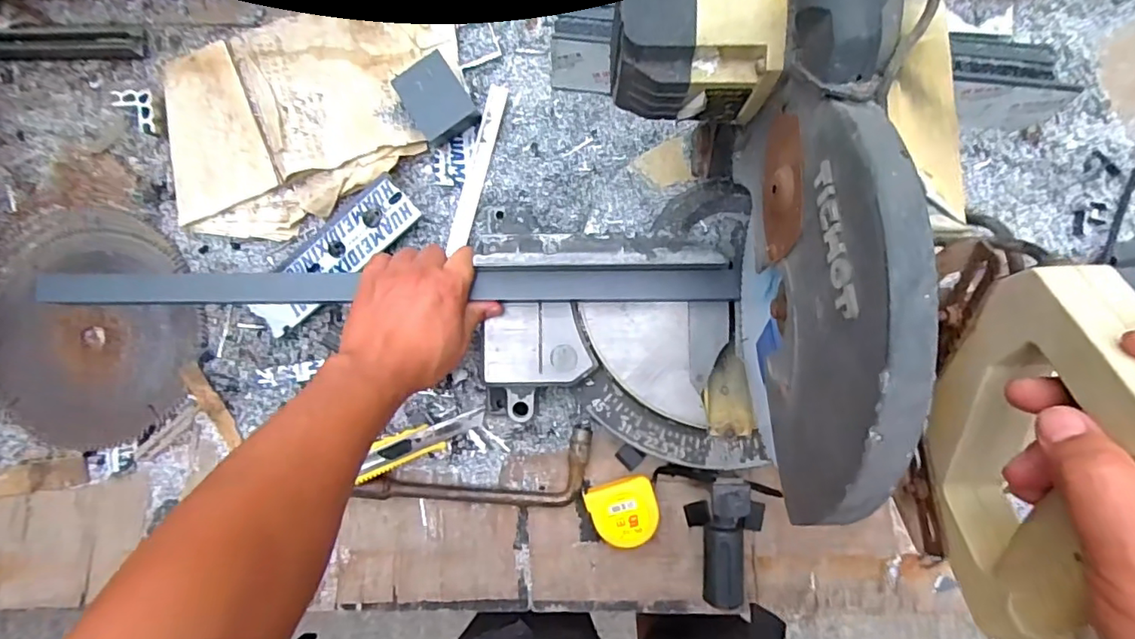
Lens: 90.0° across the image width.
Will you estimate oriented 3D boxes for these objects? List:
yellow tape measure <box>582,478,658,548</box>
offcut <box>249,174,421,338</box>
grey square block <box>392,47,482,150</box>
[{"bbox_3d":[0.060,0.200,0.595,0.070,0.033,0.066,-18,87,0],"label":"yellow tape measure"},{"bbox_3d":[-0.256,-0.070,0.615,0.204,0.036,0.067,-39,87,-1],"label":"offcut"},{"bbox_3d":[-0.140,-0.233,0.604,0.062,0.038,0.079,-35,87,0],"label":"grey square block"}]

